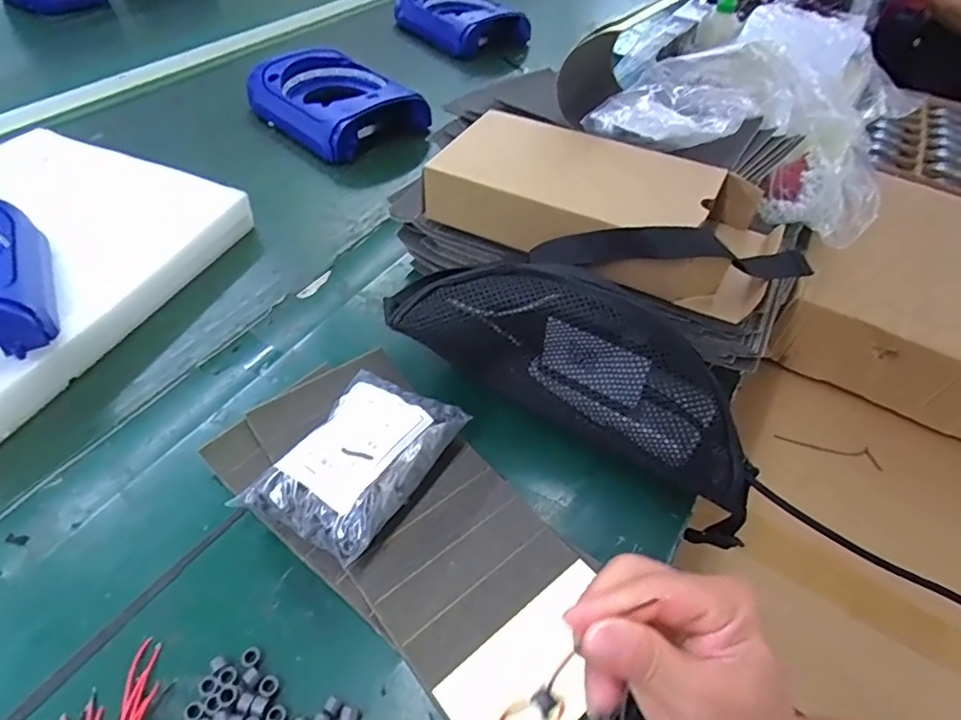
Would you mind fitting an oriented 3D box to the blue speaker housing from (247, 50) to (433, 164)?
[{"bbox_3d":[-0.201,-0.360,0.787,0.168,0.073,0.209,-34,62,-32],"label":"blue speaker housing"}]

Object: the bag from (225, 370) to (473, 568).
[{"bbox_3d":[-0.085,0.070,0.395,0.093,0.055,0.134,25,51,20],"label":"bag"}]

